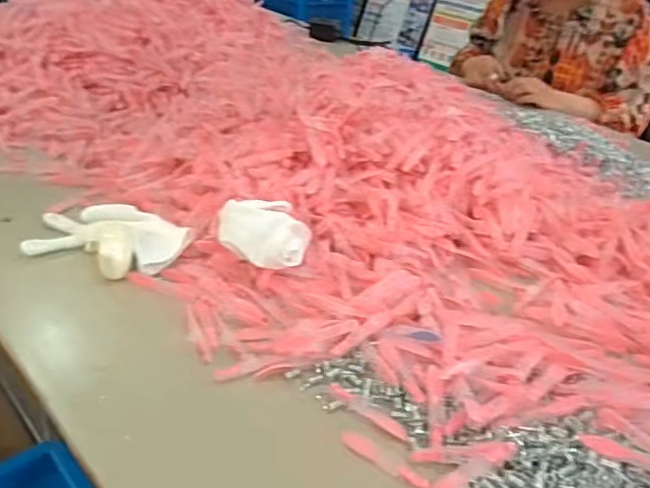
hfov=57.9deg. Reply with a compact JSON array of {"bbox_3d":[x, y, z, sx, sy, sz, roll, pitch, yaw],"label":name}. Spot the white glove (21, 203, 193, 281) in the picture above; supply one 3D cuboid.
[{"bbox_3d":[-0.242,-0.013,0.663,0.168,0.032,0.109,15,32,12],"label":"white glove"}]

